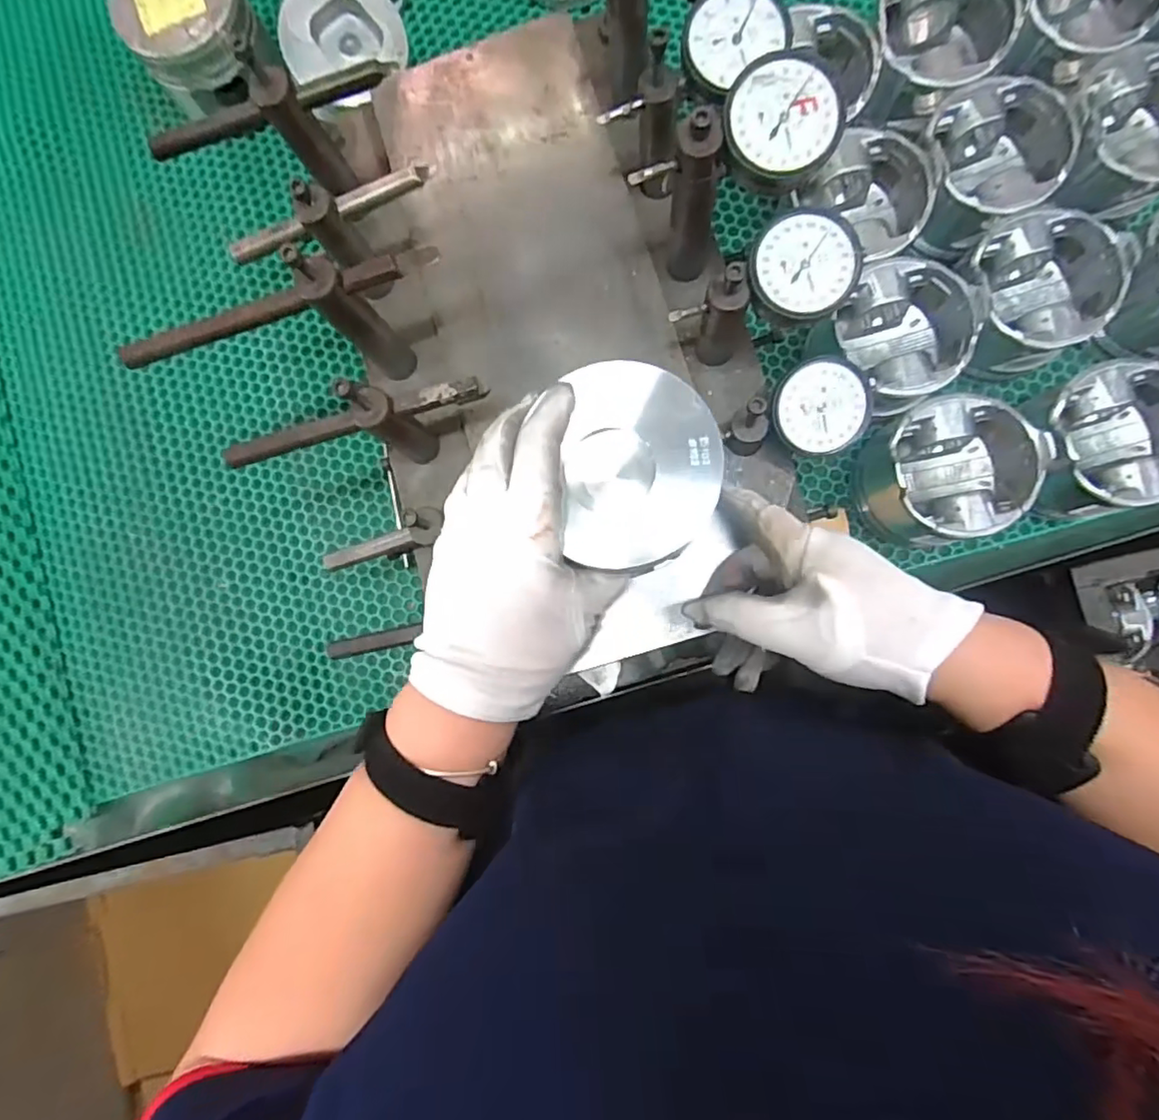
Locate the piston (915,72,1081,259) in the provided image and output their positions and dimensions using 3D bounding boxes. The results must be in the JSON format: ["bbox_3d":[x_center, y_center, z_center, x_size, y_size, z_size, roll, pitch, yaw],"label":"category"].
[{"bbox_3d":[0.303,-0.295,0.456,0.093,0.076,0.096,0,86,4],"label":"piston"}]

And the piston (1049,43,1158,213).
[{"bbox_3d":[0.399,-0.312,0.447,0.106,0.070,0.094,-14,85,3],"label":"piston"}]

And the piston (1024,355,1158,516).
[{"bbox_3d":[0.372,-0.083,0.439,0.103,0.075,0.099,-25,85,2],"label":"piston"}]

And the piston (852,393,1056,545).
[{"bbox_3d":[0.265,-0.063,0.443,0.100,0.083,0.095,0,86,4],"label":"piston"}]

